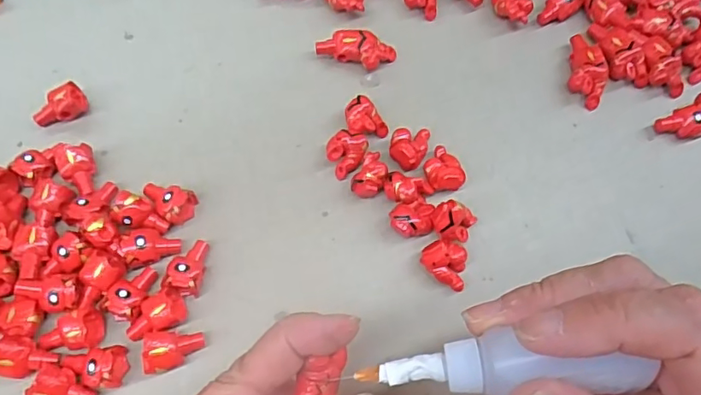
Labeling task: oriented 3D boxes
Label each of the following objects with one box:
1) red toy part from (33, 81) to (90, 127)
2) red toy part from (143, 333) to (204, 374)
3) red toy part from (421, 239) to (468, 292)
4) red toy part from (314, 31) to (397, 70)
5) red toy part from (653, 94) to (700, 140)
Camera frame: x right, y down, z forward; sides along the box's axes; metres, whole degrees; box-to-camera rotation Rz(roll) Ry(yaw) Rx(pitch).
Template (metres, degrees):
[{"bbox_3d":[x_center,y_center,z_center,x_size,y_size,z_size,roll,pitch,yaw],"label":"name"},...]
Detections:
[{"bbox_3d":[-0.147,-0.046,0.272,0.027,0.015,0.013,-41,74,-17],"label":"red toy part"},{"bbox_3d":[-0.075,0.065,0.227,0.022,0.015,0.016,-8,68,-5],"label":"red toy part"},{"bbox_3d":[0.043,0.031,0.246,0.021,0.014,0.019,15,68,5],"label":"red toy part"},{"bbox_3d":[0.003,-0.080,0.290,0.040,0.015,0.016,16,68,5],"label":"red toy part"},{"bbox_3d":[0.181,-0.043,0.277,0.043,0.009,0.020,-22,69,4],"label":"red toy part"}]

